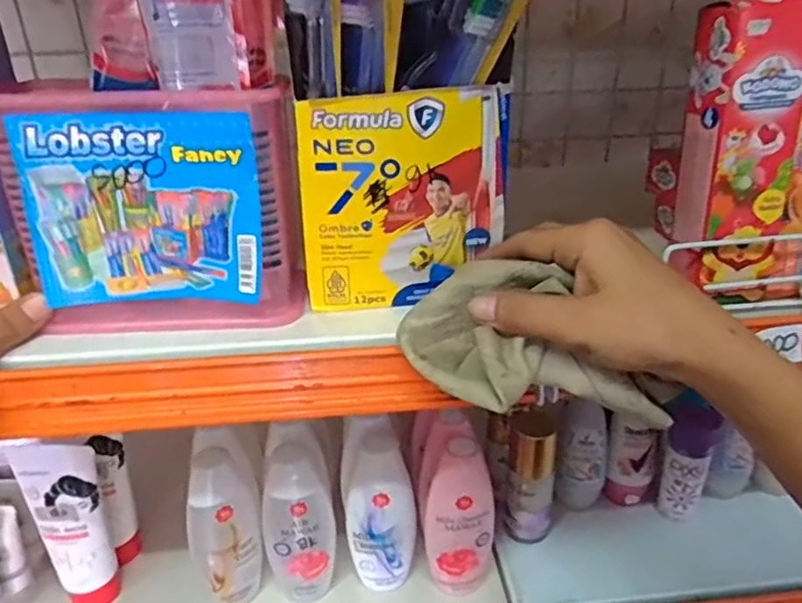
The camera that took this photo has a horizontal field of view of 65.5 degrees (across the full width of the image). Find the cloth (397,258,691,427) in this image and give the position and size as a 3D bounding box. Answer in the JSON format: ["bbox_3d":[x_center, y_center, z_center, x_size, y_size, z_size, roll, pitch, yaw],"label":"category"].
[{"bbox_3d":[0.067,0.028,0.306,0.132,0.065,0.055,24,33,12],"label":"cloth"}]

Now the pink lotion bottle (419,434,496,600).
[{"bbox_3d":[0.042,0.158,0.460,0.052,0.146,0.029,1,27,5],"label":"pink lotion bottle"}]

